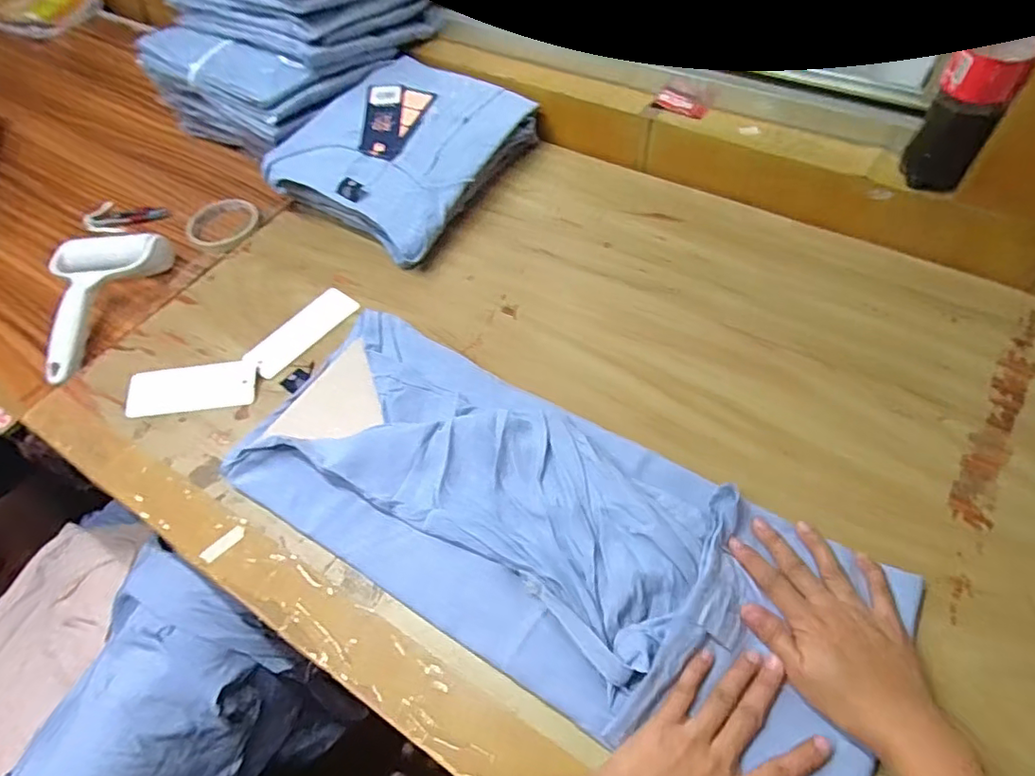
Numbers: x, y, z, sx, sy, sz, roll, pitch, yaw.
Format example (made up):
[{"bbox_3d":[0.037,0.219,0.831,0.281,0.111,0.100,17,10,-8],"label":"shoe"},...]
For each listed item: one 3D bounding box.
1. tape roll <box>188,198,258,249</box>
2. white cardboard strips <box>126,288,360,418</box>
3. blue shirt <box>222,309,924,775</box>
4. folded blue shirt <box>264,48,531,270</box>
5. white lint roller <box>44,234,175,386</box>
[{"bbox_3d":[-0.352,-0.198,0.684,0.074,0.014,0.075,-2,55,3],"label":"tape roll"},{"bbox_3d":[-0.260,-0.027,0.563,0.224,0.011,0.078,-30,65,-18],"label":"white cardboard strips"},{"bbox_3d":[0.018,0.103,0.436,0.487,0.032,0.208,29,62,23],"label":"blue shirt"},{"bbox_3d":[-0.126,-0.280,0.685,0.212,0.079,0.257,28,62,22],"label":"folded blue shirt"},{"bbox_3d":[-0.433,-0.097,0.599,0.118,0.051,0.169,-16,56,-6],"label":"white lint roller"}]

